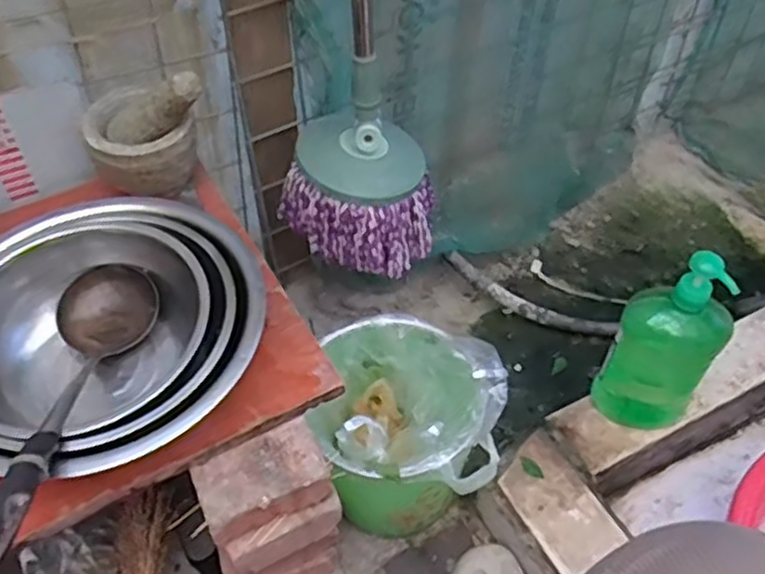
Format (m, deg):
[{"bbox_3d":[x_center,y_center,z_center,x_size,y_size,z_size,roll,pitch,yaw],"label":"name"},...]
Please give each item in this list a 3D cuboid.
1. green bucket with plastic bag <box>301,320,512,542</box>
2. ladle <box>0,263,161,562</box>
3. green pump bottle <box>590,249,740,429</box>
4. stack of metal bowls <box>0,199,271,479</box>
[{"bbox_3d":[0.029,0.169,0.877,0.204,0.230,0.205,0,50,0],"label":"green bucket with plastic bag"},{"bbox_3d":[-0.257,0.087,0.581,0.094,0.065,0.313,-3,31,-3],"label":"ladle"},{"bbox_3d":[0.329,0.069,0.846,0.110,0.287,0.068,29,55,22],"label":"green pump bottle"},{"bbox_3d":[-0.244,0.055,0.650,0.249,0.107,0.291,28,55,22],"label":"stack of metal bowls"}]

